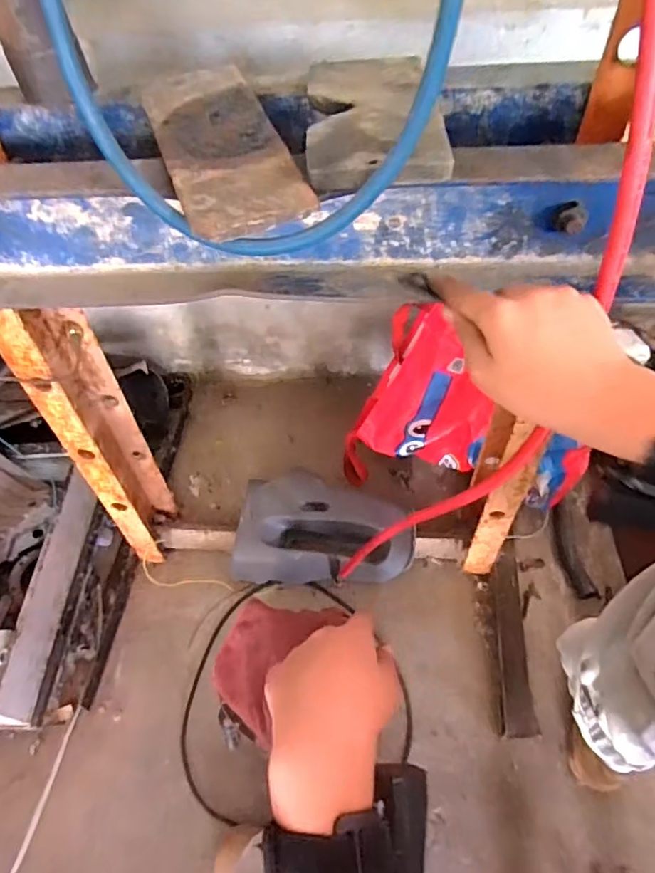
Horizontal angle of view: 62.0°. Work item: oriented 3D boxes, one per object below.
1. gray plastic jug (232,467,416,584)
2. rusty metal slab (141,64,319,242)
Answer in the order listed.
[{"bbox_3d":[-0.001,0.155,0.938,0.296,0.088,0.184,-1,53,3],"label":"gray plastic jug"},{"bbox_3d":[-0.082,-0.221,0.405,0.081,0.017,0.225,-18,54,-9],"label":"rusty metal slab"}]

